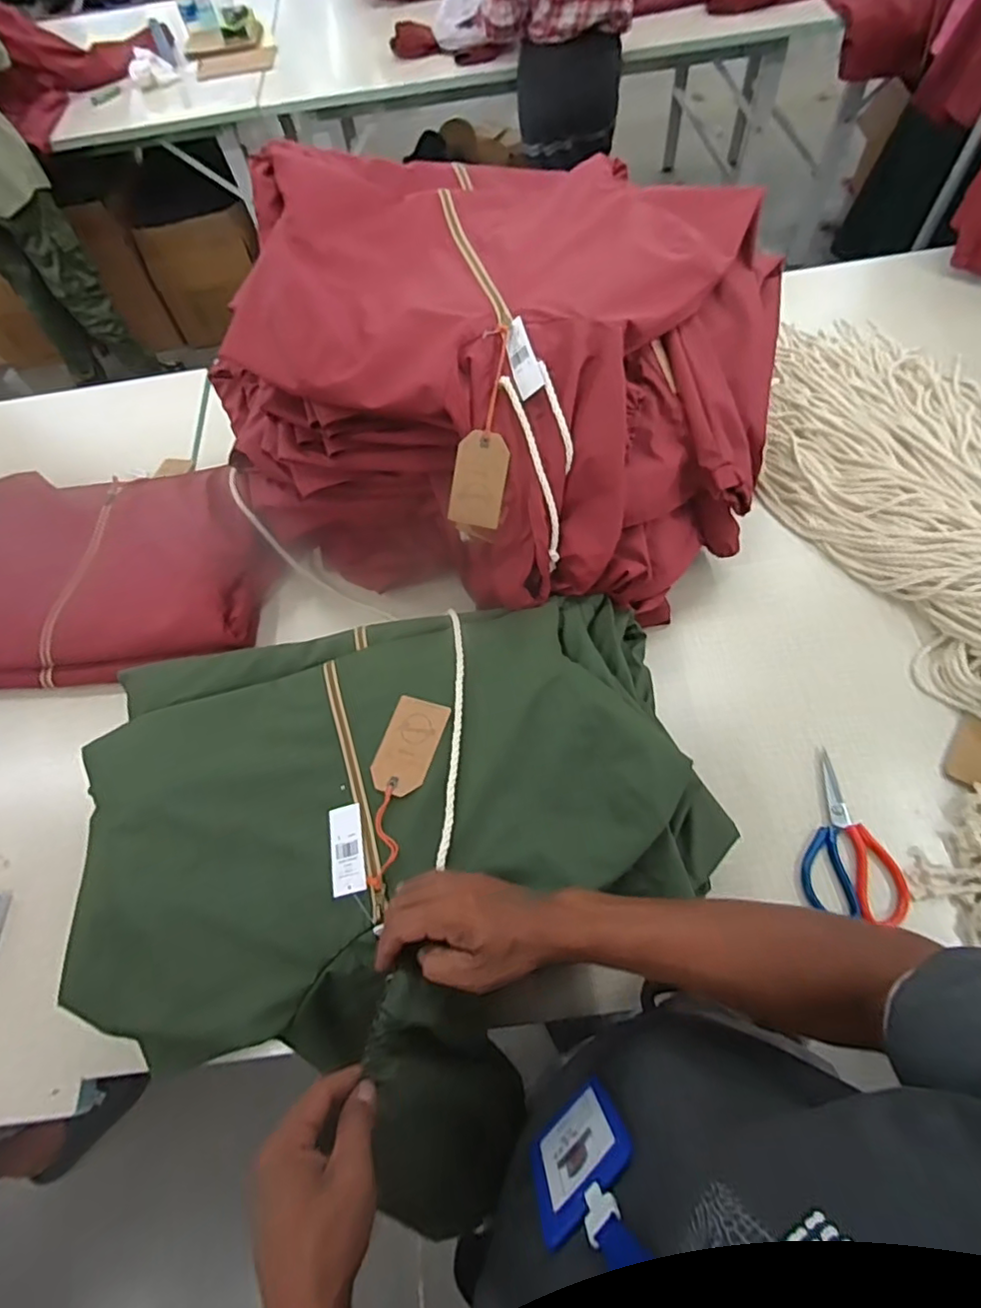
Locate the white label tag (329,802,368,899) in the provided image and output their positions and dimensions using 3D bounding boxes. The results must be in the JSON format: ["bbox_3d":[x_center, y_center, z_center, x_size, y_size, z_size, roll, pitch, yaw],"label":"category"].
[{"bbox_3d":[-0.137,0.186,0.558,0.033,0.004,0.081,-13,62,-1],"label":"white label tag"}]

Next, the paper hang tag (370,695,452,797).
[{"bbox_3d":[-0.083,0.093,0.591,0.057,0.004,0.098,15,65,14],"label":"paper hang tag"}]

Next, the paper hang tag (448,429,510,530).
[{"bbox_3d":[-0.013,-0.194,0.650,0.058,0.011,0.099,12,106,6],"label":"paper hang tag"}]

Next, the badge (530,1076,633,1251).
[{"bbox_3d":[0.055,0.310,0.355,0.068,0.138,0.006,-42,79,-13],"label":"badge"}]

